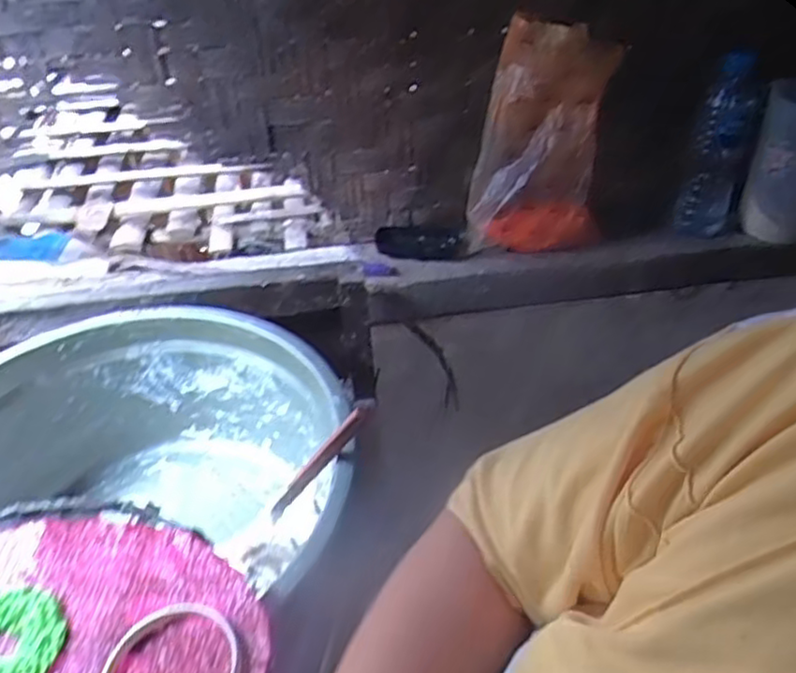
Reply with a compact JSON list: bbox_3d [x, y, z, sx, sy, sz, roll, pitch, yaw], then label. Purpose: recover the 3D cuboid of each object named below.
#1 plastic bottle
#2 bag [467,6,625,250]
[{"bbox_3d":[0.406,-0.235,0.865,0.064,0.218,0.060,14,44,19],"label":"plastic bottle"},{"bbox_3d":[0.172,-0.230,0.835,0.159,0.298,0.072,2,41,6],"label":"bag"}]

